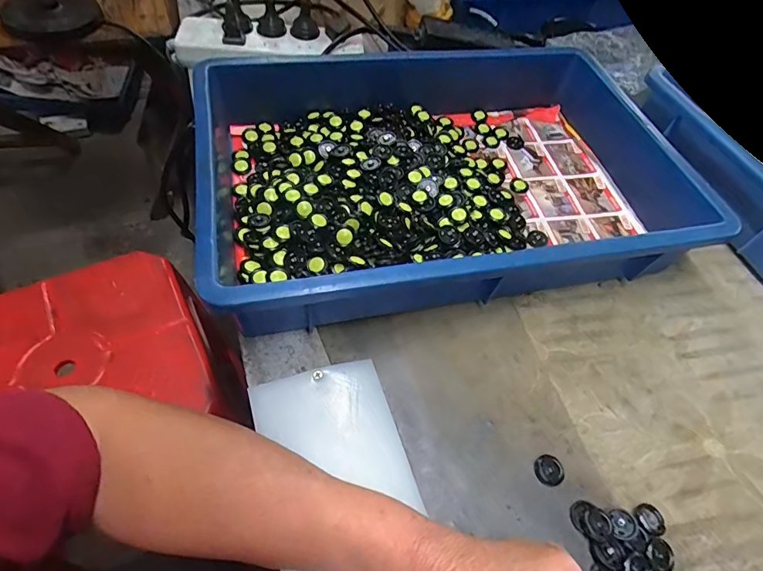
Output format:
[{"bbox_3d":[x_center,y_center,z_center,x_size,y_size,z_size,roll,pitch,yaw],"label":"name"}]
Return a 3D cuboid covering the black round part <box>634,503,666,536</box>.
[{"bbox_3d":[0.181,0.159,0.293,0.019,0.006,0.019,2,54,-3],"label":"black round part"}]

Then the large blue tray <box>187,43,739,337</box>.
[{"bbox_3d":[0.061,-0.106,0.426,0.439,0.090,0.286,-8,56,-11],"label":"large blue tray"}]

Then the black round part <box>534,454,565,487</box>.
[{"bbox_3d":[0.119,0.131,0.307,0.018,0.006,0.020,-24,60,-20],"label":"black round part"}]

